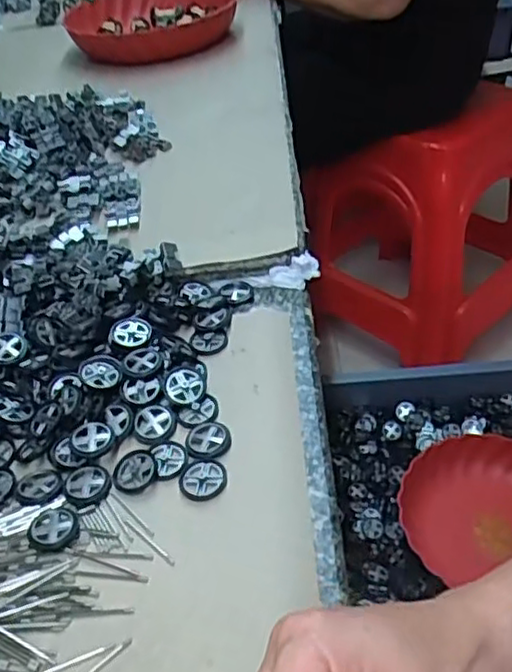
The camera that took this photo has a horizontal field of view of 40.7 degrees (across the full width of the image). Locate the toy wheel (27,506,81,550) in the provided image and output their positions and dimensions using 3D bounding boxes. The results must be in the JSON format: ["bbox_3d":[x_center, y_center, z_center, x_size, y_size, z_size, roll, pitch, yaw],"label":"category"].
[{"bbox_3d":[-0.112,0.106,0.383,0.028,0.004,0.025,14,44,23],"label":"toy wheel"}]

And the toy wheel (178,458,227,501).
[{"bbox_3d":[-0.031,0.083,0.402,0.027,0.004,0.026,-4,40,4],"label":"toy wheel"}]

